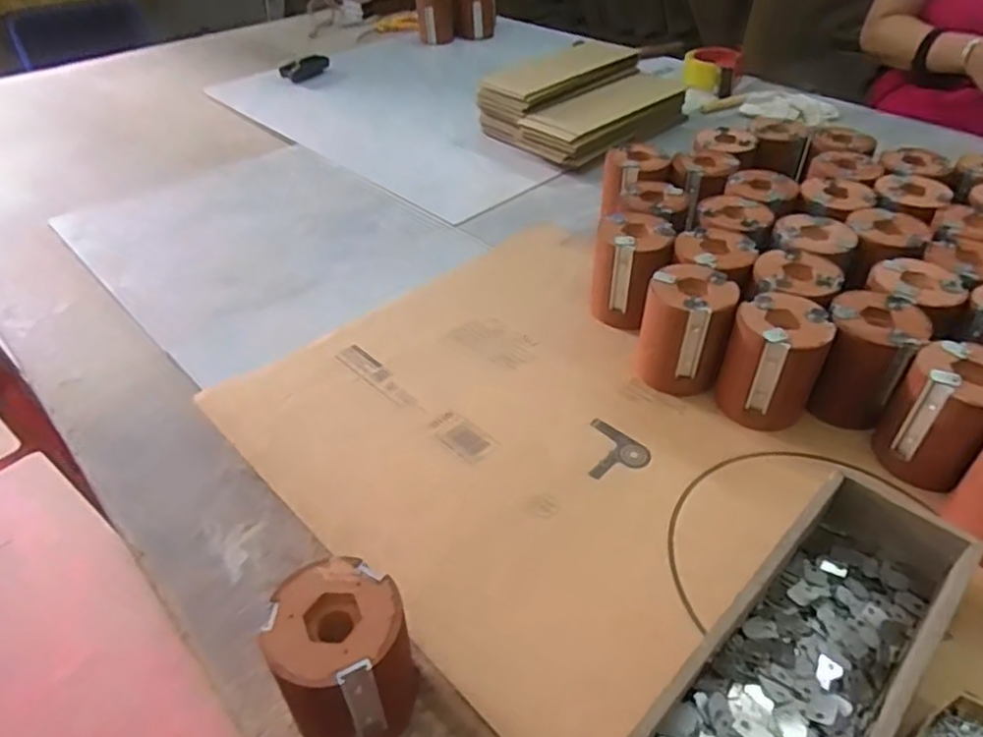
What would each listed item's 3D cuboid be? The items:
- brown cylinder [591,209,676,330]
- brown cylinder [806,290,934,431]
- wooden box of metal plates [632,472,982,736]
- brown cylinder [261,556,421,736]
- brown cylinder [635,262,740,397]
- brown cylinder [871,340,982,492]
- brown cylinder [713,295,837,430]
[{"bbox_3d":[0.149,-0.104,0.708,0.076,0.100,0.082,7,41,8],"label":"brown cylinder"},{"bbox_3d":[0.335,-0.005,0.598,0.075,0.101,0.076,19,44,21],"label":"brown cylinder"},{"bbox_3d":[0.195,0.186,0.405,0.293,0.066,0.100,-33,50,-32],"label":"wooden box of metal plates"},{"bbox_3d":[-0.087,0.179,0.404,0.077,0.100,0.076,0,40,0],"label":"brown cylinder"},{"bbox_3d":[0.185,-0.037,0.632,0.076,0.101,0.076,12,42,14],"label":"brown cylinder"},{"bbox_3d":[0.371,0.040,0.539,0.077,0.096,0.081,27,47,28],"label":"brown cylinder"},{"bbox_3d":[0.254,-0.005,0.596,0.078,0.099,0.073,24,46,26],"label":"brown cylinder"}]

